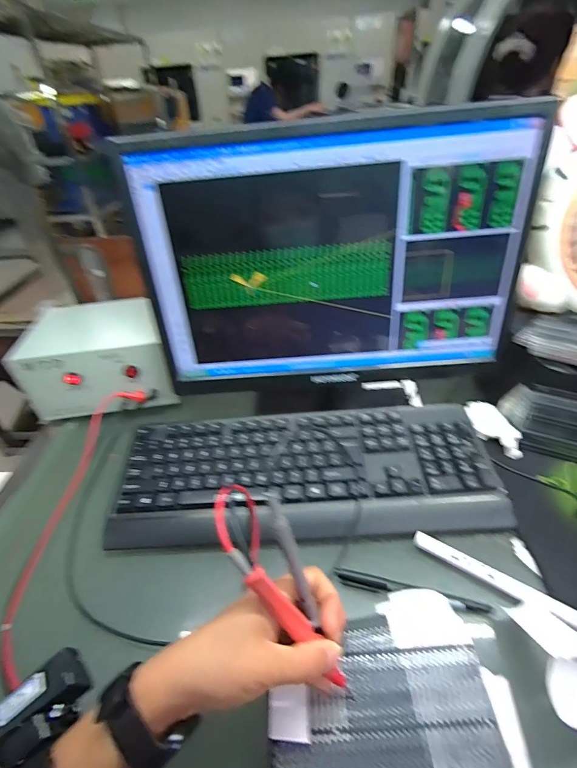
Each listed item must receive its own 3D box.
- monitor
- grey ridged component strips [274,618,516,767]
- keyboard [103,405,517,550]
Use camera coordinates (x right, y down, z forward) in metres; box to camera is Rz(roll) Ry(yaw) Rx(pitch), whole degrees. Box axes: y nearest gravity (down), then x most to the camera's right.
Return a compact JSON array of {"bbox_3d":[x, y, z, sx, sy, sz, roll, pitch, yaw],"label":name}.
[{"bbox_3d":[0.049,-0.104,0.451,0.421,0.339,0.058,-3,39,2],"label":"monitor"},{"bbox_3d":[0.067,0.230,0.262,0.147,0.010,0.106,-3,39,1],"label":"grey ridged component strips"},{"bbox_3d":[0.021,0.103,0.445,0.429,0.035,0.160,-3,39,1],"label":"keyboard"}]

